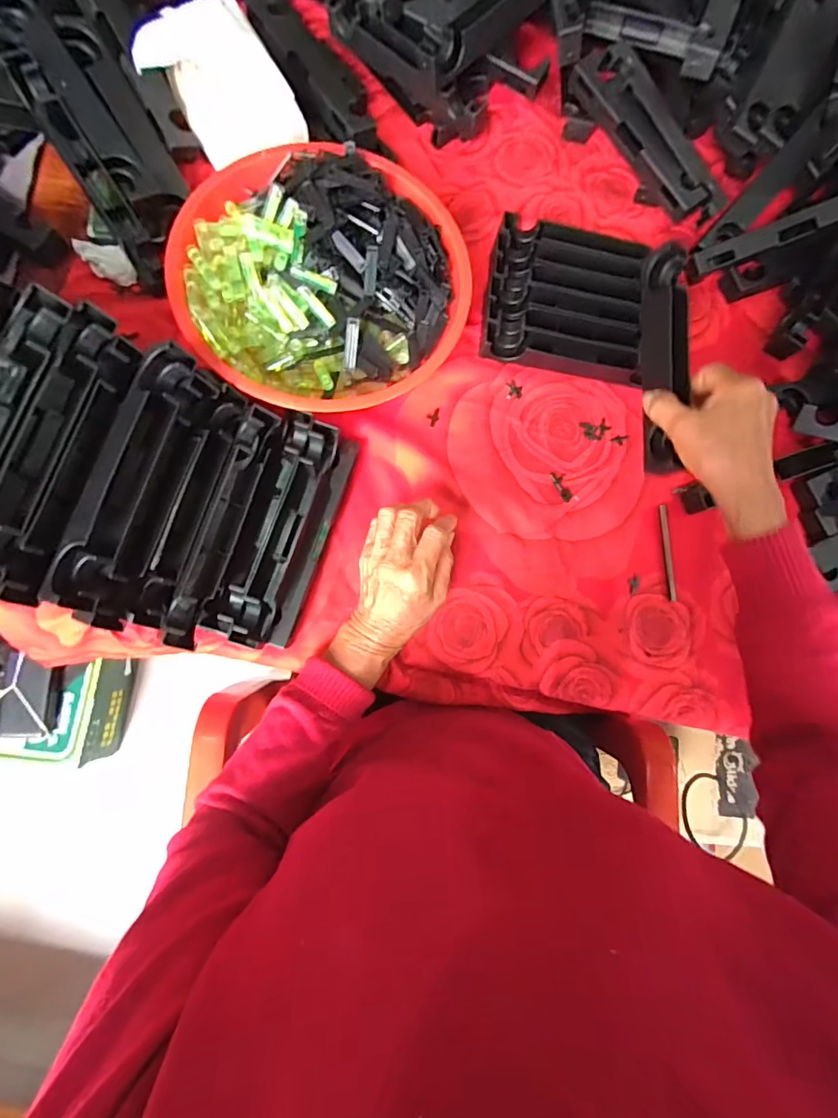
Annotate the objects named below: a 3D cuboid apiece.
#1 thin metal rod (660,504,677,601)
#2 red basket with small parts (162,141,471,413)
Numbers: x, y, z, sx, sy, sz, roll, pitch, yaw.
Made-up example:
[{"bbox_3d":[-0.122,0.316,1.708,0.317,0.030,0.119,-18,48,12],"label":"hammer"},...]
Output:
[{"bbox_3d":[0.249,-0.006,0.494,0.008,0.005,0.096,-4,83,-6],"label":"thin metal rod"},{"bbox_3d":[-0.085,-0.245,0.447,0.238,0.073,0.241,1,80,-5],"label":"red basket with small parts"}]

